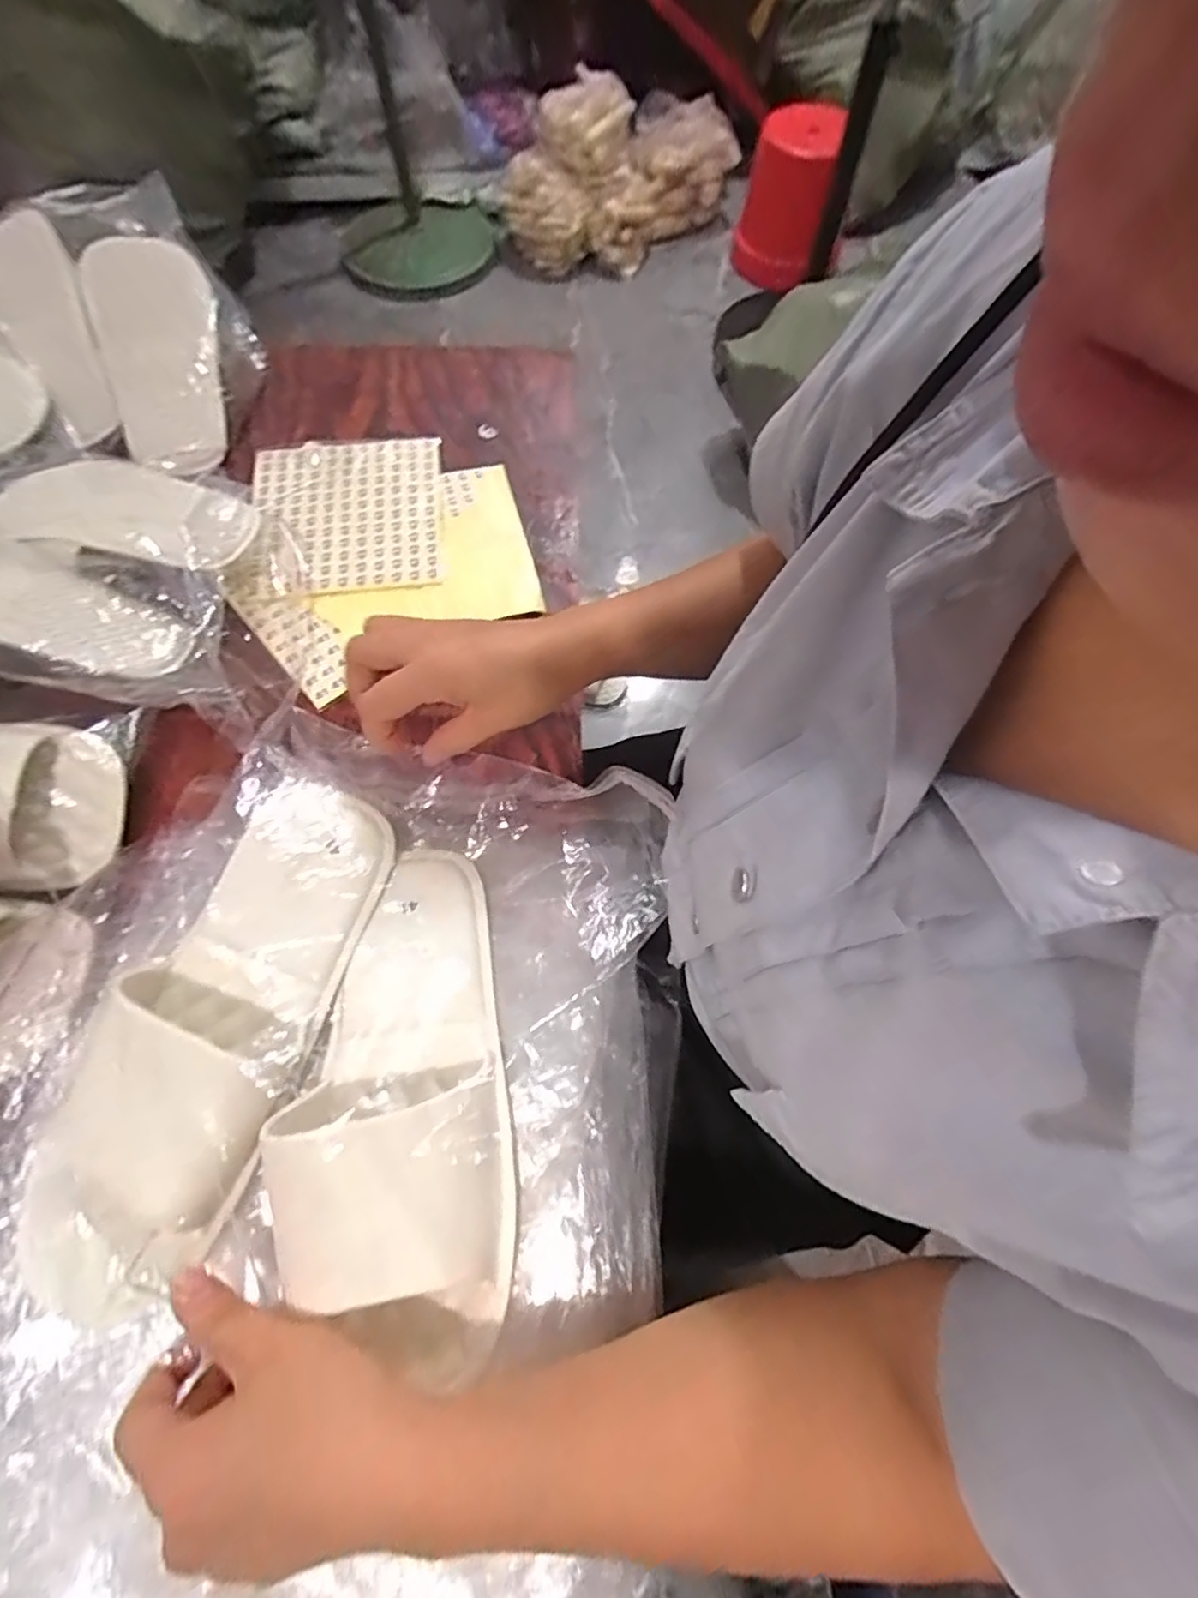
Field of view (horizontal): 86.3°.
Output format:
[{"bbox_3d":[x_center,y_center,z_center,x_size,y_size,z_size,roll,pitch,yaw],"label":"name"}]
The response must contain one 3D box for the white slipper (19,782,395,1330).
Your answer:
[{"bbox_3d":[-0.203,0.110,0.336,0.102,0.054,0.264,19,67,5],"label":"white slipper"}]

